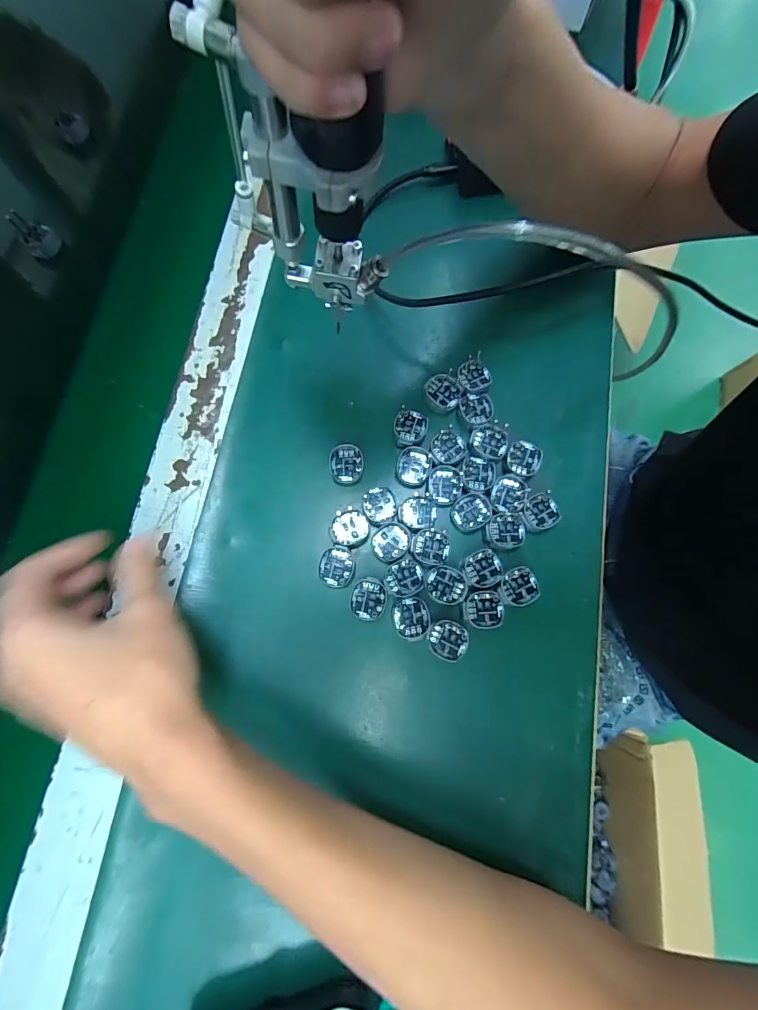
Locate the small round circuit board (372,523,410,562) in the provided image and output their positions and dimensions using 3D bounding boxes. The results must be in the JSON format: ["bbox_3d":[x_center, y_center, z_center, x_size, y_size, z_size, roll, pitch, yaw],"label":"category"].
[{"bbox_3d":[0.008,0.026,0.291,0.025,0.004,0.029,43,79,9],"label":"small round circuit board"}]

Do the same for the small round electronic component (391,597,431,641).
[{"bbox_3d":[0.022,0.077,0.279,0.026,0.004,0.027,0,76,-1],"label":"small round electronic component"}]

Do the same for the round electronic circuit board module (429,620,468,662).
[{"bbox_3d":[0.047,0.092,0.278,0.027,0.004,0.025,0,76,-1],"label":"round electronic circuit board module"}]

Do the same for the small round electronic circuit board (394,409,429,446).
[{"bbox_3d":[0.024,-0.059,0.312,0.025,0.004,0.028,7,76,1],"label":"small round electronic circuit board"}]

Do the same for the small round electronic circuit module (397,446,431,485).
[{"bbox_3d":[0.026,-0.030,0.307,0.024,0.005,0.028,4,76,0],"label":"small round electronic circuit module"}]

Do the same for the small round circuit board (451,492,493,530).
[{"bbox_3d":[0.067,0.004,0.297,0.029,0.004,0.025,-25,78,-7],"label":"small round circuit board"}]

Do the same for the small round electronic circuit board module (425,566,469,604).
[{"bbox_3d":[0.047,0.055,0.285,0.028,0.004,0.026,5,76,0],"label":"small round electronic circuit board module"}]

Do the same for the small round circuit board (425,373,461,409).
[{"bbox_3d":[0.050,-0.088,0.318,0.025,0.005,0.025,0,76,-1],"label":"small round circuit board"}]

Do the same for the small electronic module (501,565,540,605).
[{"bbox_3d":[0.098,0.057,0.289,0.026,0.011,0.024,-22,78,-6],"label":"small electronic module"}]

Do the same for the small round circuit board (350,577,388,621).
[{"bbox_3d":[-0.007,0.064,0.281,0.024,0.004,0.028,4,76,0],"label":"small round circuit board"}]

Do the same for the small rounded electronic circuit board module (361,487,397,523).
[{"bbox_3d":[0.000,0.000,0.301,0.023,0.004,0.026,-19,77,-5],"label":"small rounded electronic circuit board module"}]

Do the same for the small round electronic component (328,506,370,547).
[{"bbox_3d":[-0.021,0.016,0.292,0.026,0.004,0.027,0,76,-1],"label":"small round electronic component"}]

